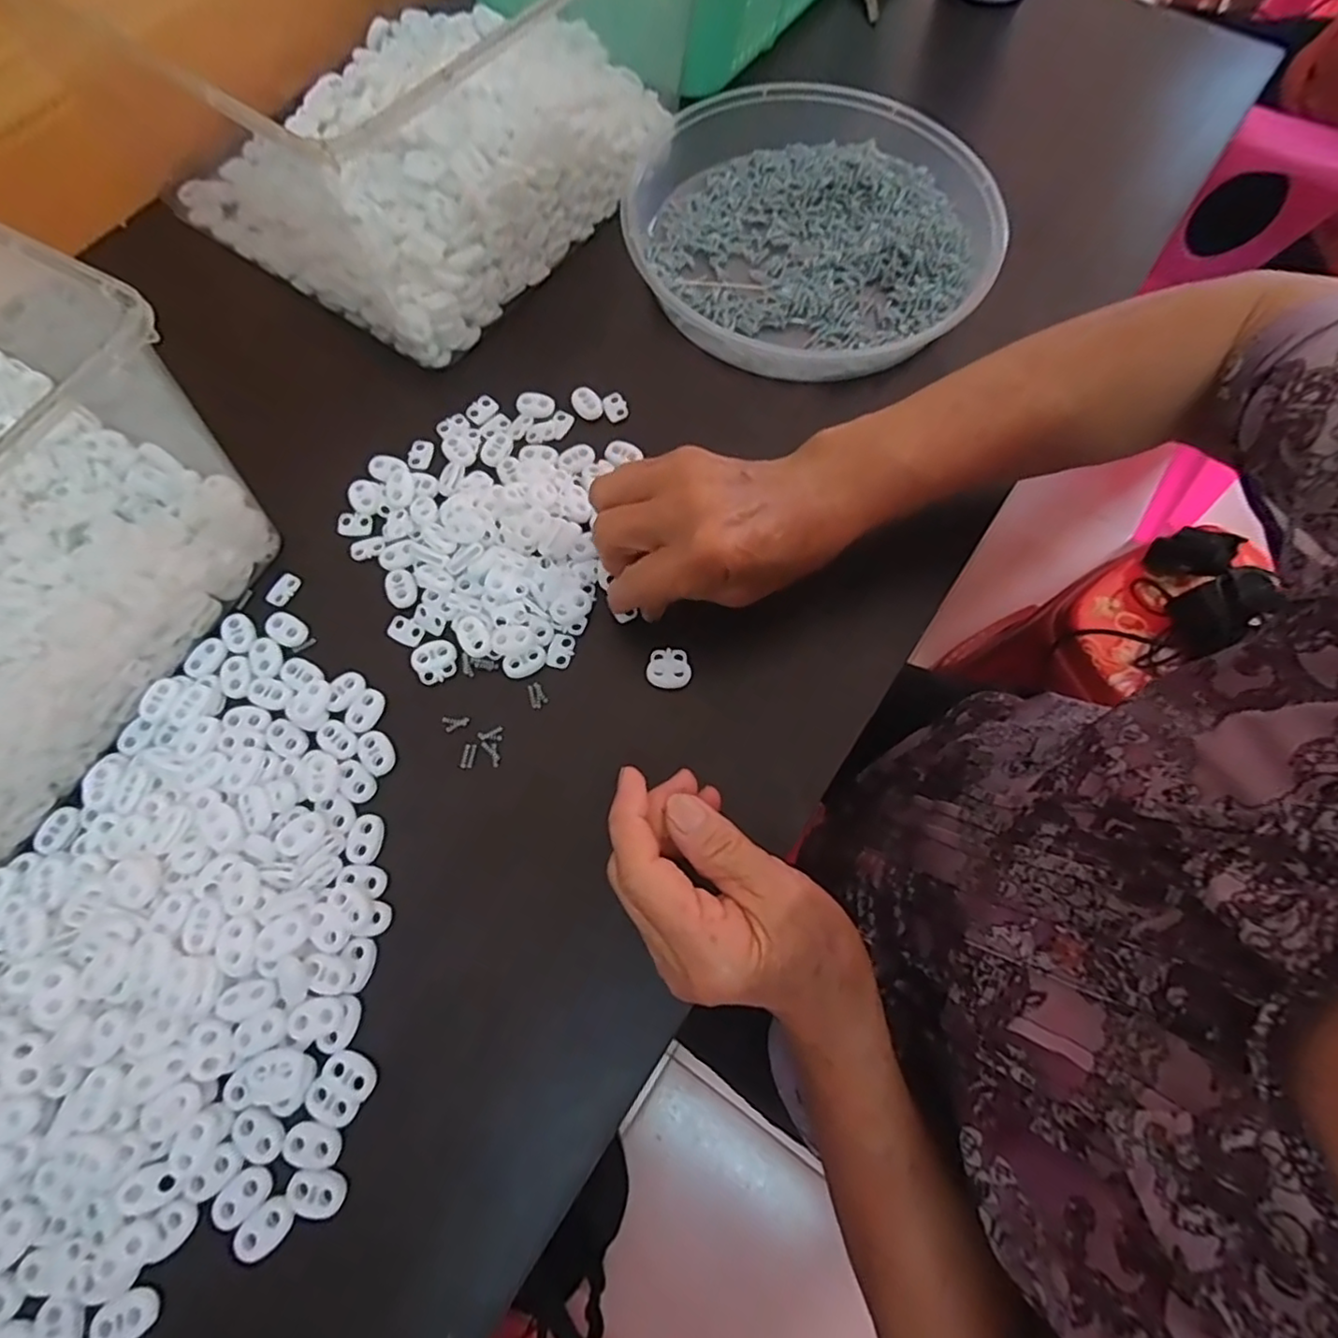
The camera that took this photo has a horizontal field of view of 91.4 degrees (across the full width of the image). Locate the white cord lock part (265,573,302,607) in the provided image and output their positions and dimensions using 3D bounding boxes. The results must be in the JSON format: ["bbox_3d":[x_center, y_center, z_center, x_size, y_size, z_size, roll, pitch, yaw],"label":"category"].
[{"bbox_3d":[-0.207,-0.043,0.351,0.012,0.004,0.019,24,72,8],"label":"white cord lock part"}]

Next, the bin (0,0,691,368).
[{"bbox_3d":[-0.168,-0.391,0.403,0.294,0.153,0.310,35,74,11],"label":"bin"}]

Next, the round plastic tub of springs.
[{"bbox_3d":[0.090,-0.287,0.419,0.224,0.032,0.227,0,70,-1],"label":"round plastic tub of springs"}]

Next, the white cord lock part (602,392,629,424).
[{"bbox_3d":[-0.032,-0.158,0.395,0.013,0.005,0.019,-14,71,-5],"label":"white cord lock part"}]

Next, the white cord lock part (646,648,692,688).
[{"bbox_3d":[0.000,-0.001,0.337,0.022,0.004,0.021,-4,70,-2],"label":"white cord lock part"}]

